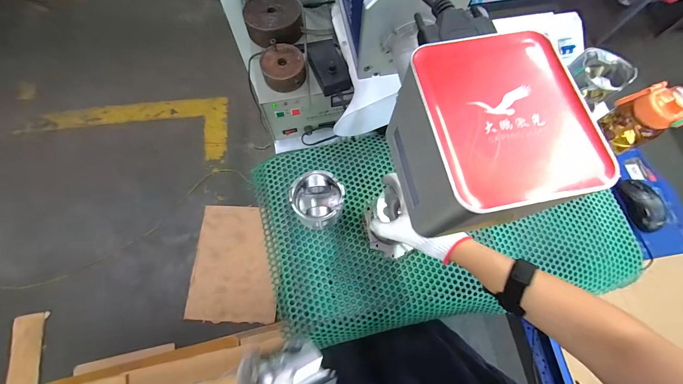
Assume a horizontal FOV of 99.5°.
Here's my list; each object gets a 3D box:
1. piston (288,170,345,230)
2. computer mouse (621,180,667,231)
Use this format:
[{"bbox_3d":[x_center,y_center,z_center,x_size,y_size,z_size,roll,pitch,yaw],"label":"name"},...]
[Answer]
[{"bbox_3d":[-0.041,0.017,0.529,0.086,0.086,0.086,1,71,-2],"label":"piston"},{"bbox_3d":[0.650,0.024,0.618,0.066,0.032,0.110,-16,73,-7],"label":"computer mouse"}]

